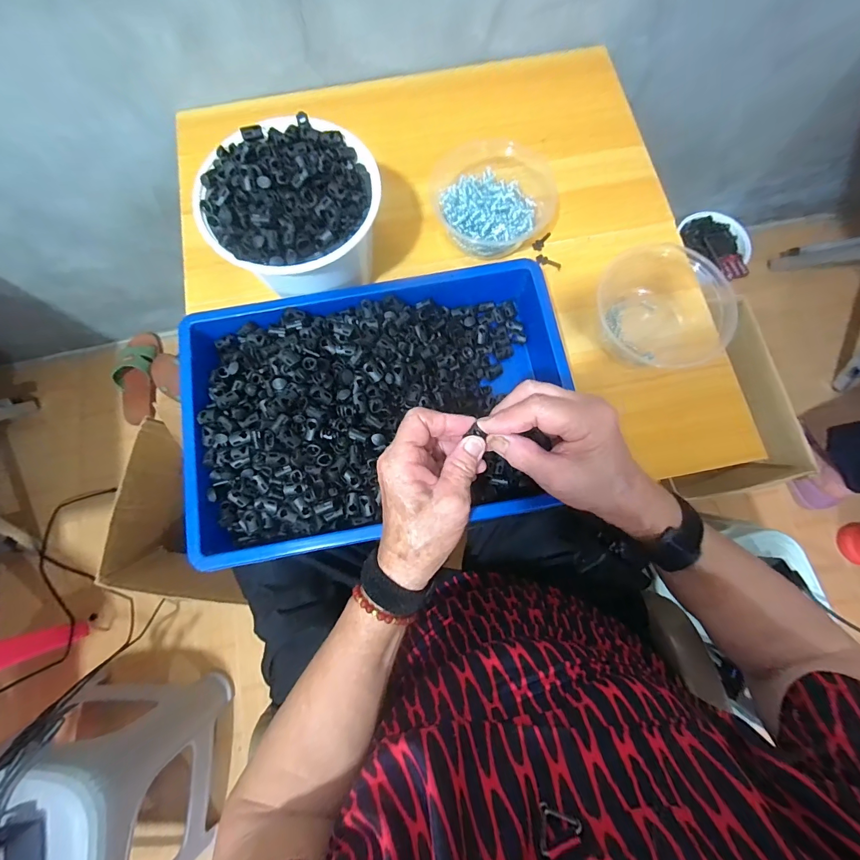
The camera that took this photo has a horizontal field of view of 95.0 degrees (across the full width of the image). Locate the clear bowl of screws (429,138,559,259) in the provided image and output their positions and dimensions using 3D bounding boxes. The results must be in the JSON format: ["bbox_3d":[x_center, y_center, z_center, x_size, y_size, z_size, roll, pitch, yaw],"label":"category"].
[{"bbox_3d":[0.064,-0.269,0.463,0.133,0.052,0.129,0,77,0],"label":"clear bowl of screws"}]

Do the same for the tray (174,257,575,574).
[{"bbox_3d":[-0.049,-0.031,0.389,0.368,0.067,0.266,-10,77,-2],"label":"tray"}]

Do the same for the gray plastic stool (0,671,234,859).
[{"bbox_3d":[-0.539,0.569,0.627,0.264,0.330,0.283,9,77,2],"label":"gray plastic stool"}]

